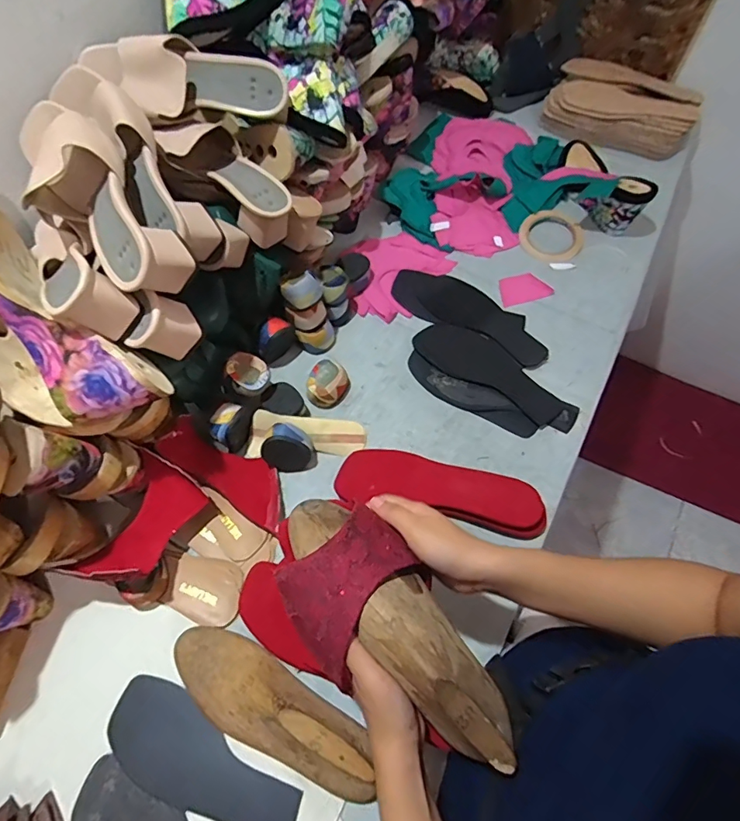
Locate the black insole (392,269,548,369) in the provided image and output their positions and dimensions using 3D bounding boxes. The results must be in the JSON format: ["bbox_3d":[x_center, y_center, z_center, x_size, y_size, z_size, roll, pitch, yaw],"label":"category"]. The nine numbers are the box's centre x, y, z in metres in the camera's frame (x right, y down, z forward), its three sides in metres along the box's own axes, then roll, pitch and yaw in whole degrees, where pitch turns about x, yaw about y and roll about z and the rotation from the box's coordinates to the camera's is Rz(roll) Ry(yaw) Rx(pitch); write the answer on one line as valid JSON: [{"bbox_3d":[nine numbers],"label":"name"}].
[{"bbox_3d":[0.153,-0.148,0.728,0.248,0.011,0.093,30,66,15],"label":"black insole"}]

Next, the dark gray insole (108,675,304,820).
[{"bbox_3d":[-0.165,0.343,0.465,0.203,0.005,0.077,27,66,14],"label":"dark gray insole"}]

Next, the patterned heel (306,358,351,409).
[{"bbox_3d":[-0.057,-0.038,0.660,0.051,0.040,0.060,23,65,12],"label":"patterned heel"}]

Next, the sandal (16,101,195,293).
[{"bbox_3d":[-0.268,-0.204,0.467,0.095,0.090,0.226,-34,66,-16],"label":"sandal"}]

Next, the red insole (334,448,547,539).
[{"bbox_3d":[0.084,0.094,0.582,0.243,0.033,0.072,11,63,6],"label":"red insole"}]

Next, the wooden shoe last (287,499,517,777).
[{"bbox_3d":[0.025,0.159,0.372,0.064,0.071,0.229,-39,73,-18],"label":"wooden shoe last"}]

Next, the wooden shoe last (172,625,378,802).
[{"bbox_3d":[-0.098,0.282,0.455,0.222,0.076,0.075,30,66,15],"label":"wooden shoe last"}]

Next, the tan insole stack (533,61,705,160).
[{"bbox_3d":[0.473,-0.573,0.901,0.259,0.064,0.162,26,65,14],"label":"tan insole stack"}]

